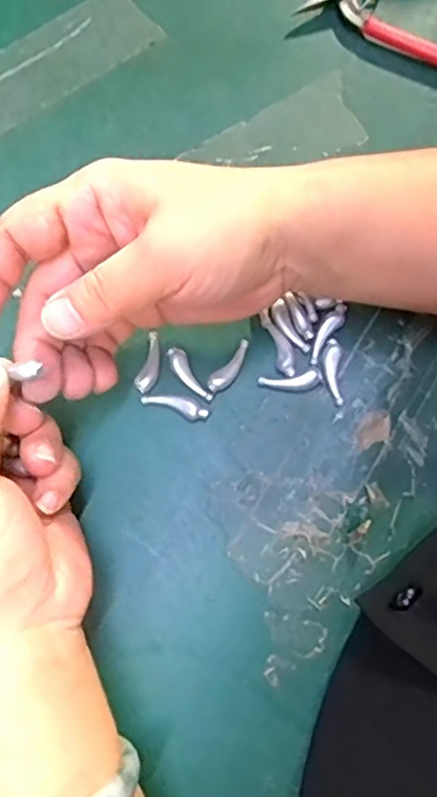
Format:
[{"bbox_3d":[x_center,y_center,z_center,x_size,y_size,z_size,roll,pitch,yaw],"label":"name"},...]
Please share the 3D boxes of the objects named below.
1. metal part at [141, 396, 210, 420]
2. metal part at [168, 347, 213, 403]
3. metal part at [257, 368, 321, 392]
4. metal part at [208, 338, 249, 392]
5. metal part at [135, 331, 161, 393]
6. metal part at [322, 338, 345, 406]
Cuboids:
[{"bbox_3d":[-0.019,0.002,0.302,0.030,0.004,0.009,19,78,5],"label":"metal part"},{"bbox_3d":[-0.014,-0.011,0.305,0.009,0.004,0.030,-33,79,-7],"label":"metal part"},{"bbox_3d":[0.034,-0.008,0.303,0.029,0.006,0.010,-10,77,-2],"label":"metal part"},{"bbox_3d":[0.006,-0.014,0.306,0.010,0.005,0.029,41,81,9],"label":"metal part"},{"bbox_3d":[-0.032,-0.016,0.307,0.008,0.004,0.027,16,78,4],"label":"metal part"},{"bbox_3d":[0.053,-0.012,0.305,0.008,0.004,0.030,-3,77,0],"label":"metal part"}]

